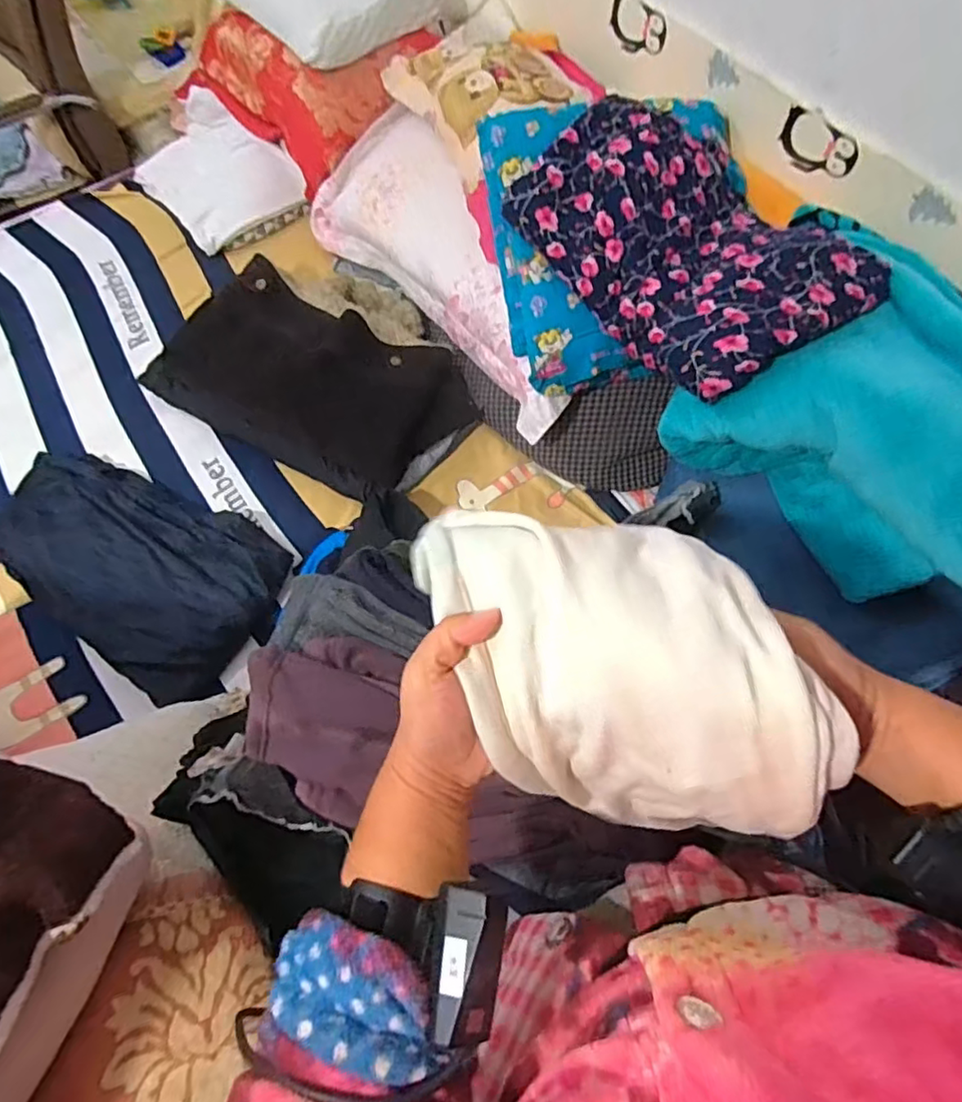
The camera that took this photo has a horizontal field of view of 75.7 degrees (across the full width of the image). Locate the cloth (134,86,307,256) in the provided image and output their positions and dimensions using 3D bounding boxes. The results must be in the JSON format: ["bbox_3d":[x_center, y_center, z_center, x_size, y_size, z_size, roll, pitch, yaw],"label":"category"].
[{"bbox_3d":[-0.605,-0.858,1.407,0.273,0.053,0.392,-45,77,4],"label":"cloth"}]

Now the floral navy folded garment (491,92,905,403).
[{"bbox_3d":[0.296,-0.437,0.897,0.313,0.130,0.481,-35,70,-14],"label":"floral navy folded garment"}]

